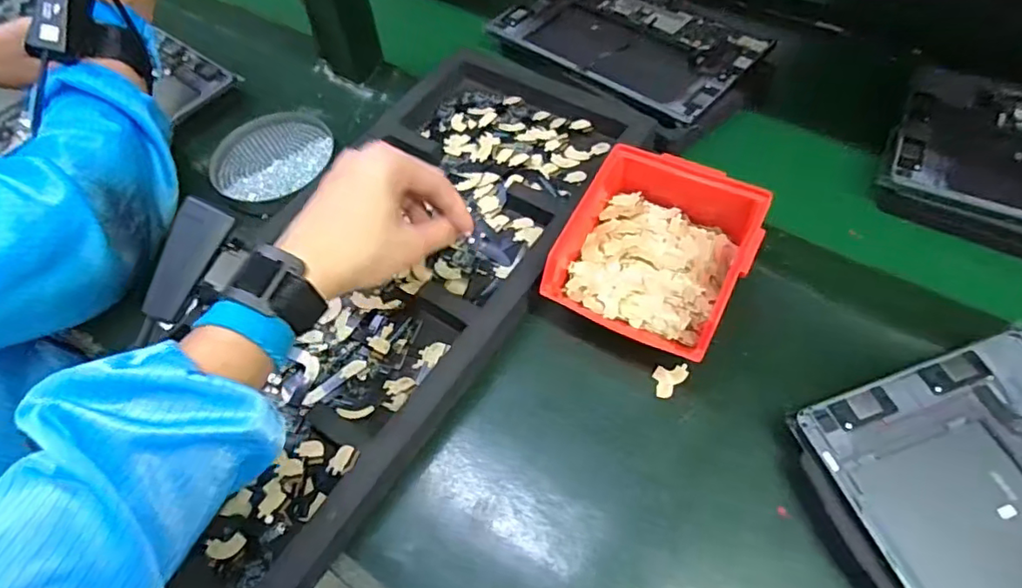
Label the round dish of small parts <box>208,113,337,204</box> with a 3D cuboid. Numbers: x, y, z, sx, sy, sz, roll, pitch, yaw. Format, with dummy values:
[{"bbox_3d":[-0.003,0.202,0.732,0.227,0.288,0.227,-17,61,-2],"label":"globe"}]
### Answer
[{"bbox_3d":[-0.229,-0.135,0.547,0.114,0.009,0.100,-35,61,-18],"label":"round dish of small parts"}]

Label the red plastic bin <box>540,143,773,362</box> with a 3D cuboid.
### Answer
[{"bbox_3d":[0.109,-0.033,0.420,0.124,0.065,0.142,23,61,19],"label":"red plastic bin"}]

